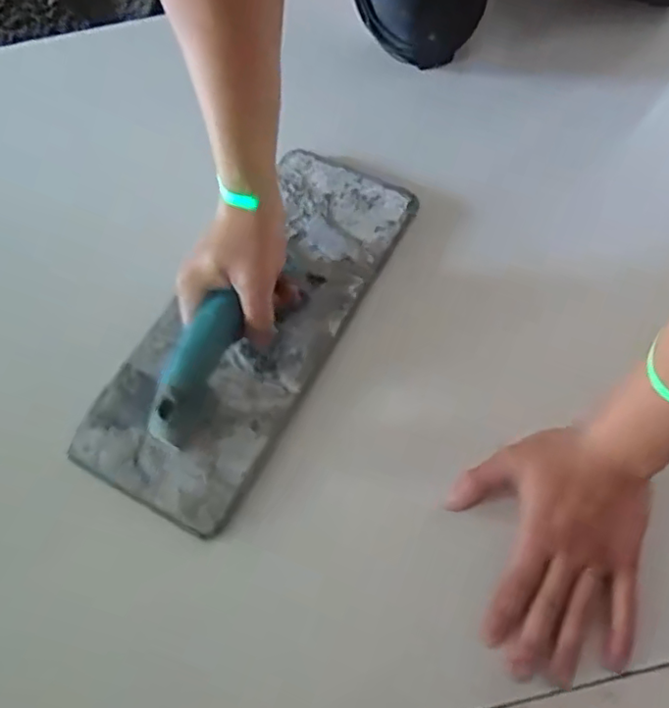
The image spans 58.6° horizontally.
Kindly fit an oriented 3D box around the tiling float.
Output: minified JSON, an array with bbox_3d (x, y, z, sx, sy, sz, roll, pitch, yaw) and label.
[{"bbox_3d":[-0.062,-0.041,0.480,0.137,0.072,0.336,28,68,17],"label":"tiling float"}]

